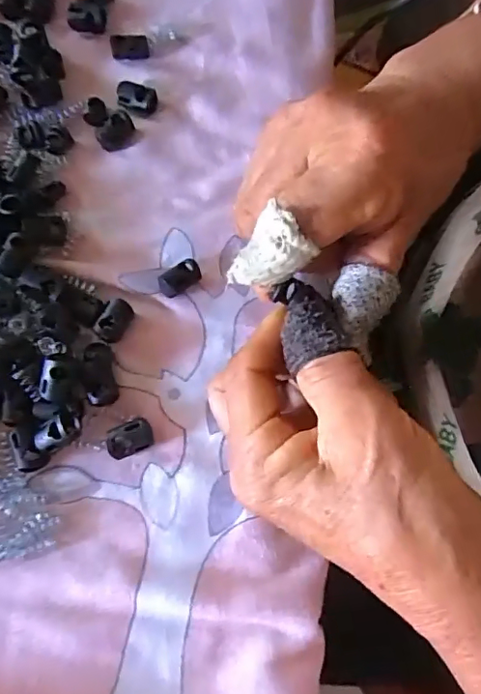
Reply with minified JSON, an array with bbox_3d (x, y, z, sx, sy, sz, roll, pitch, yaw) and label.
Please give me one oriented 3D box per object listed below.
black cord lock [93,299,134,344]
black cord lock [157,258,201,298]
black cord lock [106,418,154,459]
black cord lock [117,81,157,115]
[{"bbox_3d":[-0.060,-0.012,0.253,0.013,0.007,0.020,29,77,8],"label":"black cord lock"},{"bbox_3d":[-0.029,-0.033,0.257,0.022,0.012,0.011,-40,78,-9],"label":"black cord lock"},{"bbox_3d":[-0.050,0.040,0.241,0.020,0.010,0.014,-19,76,-4],"label":"black cord lock"},{"bbox_3d":[-0.055,-0.133,0.287,0.020,0.006,0.018,0,75,1],"label":"black cord lock"}]

